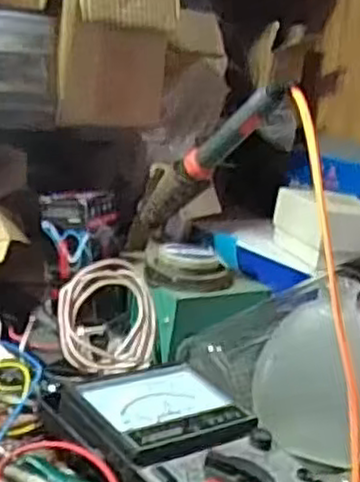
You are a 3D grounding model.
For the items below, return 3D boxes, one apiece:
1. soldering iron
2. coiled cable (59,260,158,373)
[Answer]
[{"bbox_3d":[0.011,-0.060,0.627,0.024,0.262,0.025,-11,70,-38],"label":"soldering iron"},{"bbox_3d":[-0.063,0.065,0.634,0.084,0.097,0.019,0,-16,-25],"label":"coiled cable"}]

